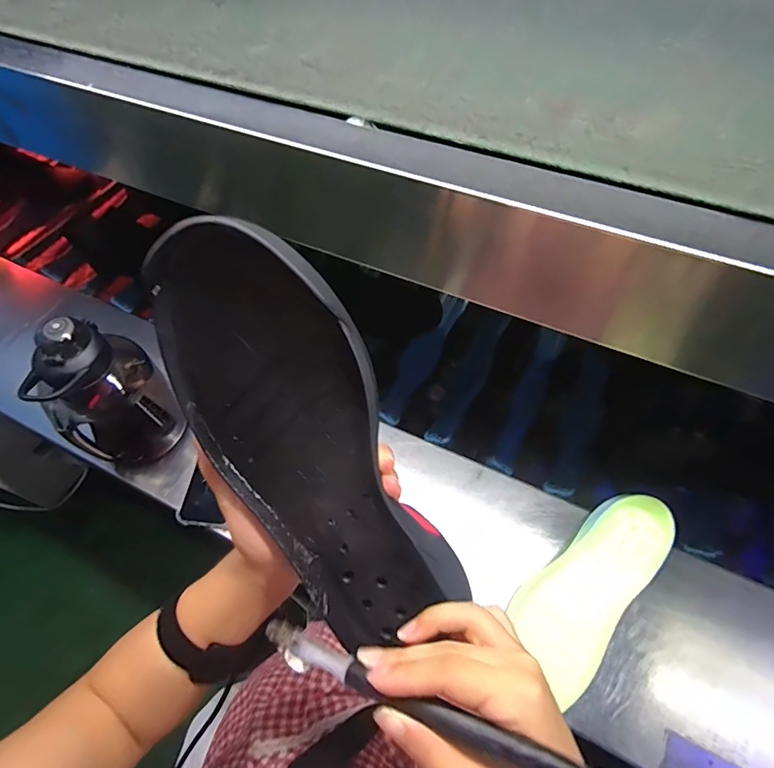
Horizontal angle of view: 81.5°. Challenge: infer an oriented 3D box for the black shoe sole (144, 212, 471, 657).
[{"bbox_3d":[-0.045,0.045,0.260,0.109,0.263,0.041,-23,13,16],"label":"black shoe sole"}]

